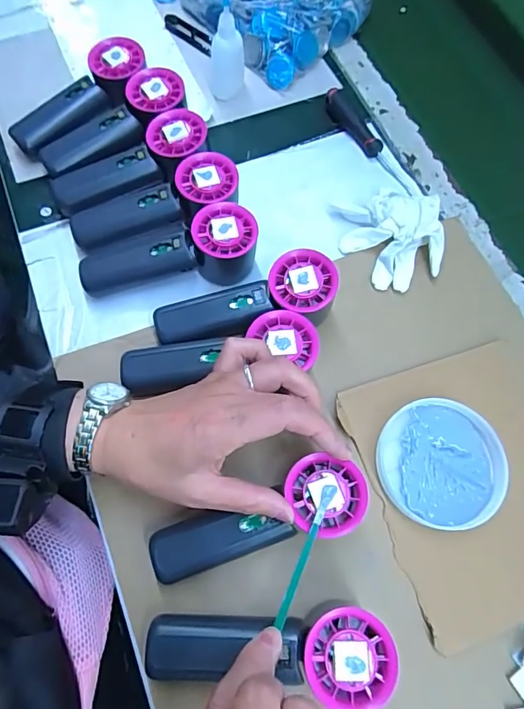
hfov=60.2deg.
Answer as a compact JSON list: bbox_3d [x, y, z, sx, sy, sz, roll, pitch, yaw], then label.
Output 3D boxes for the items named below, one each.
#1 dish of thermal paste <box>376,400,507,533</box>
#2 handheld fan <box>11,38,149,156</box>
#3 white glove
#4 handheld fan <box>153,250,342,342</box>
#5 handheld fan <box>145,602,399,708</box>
[{"bbox_3d":[0.147,0.086,0.366,0.101,0.017,0.096,1,69,-2],"label":"dish of thermal paste"},{"bbox_3d":[-0.179,-0.252,0.465,0.056,0.059,0.149,42,73,13],"label":"handheld fan"},{"bbox_3d":[0.124,-0.114,0.435,0.093,0.038,0.101,-8,69,-5],"label":"white glove"},{"bbox_3d":[-0.012,-0.036,0.387,0.154,0.054,0.057,-19,71,-9],"label":"handheld fan"},{"bbox_3d":[0.004,0.199,0.298,0.152,0.056,0.056,-4,69,-4],"label":"handheld fan"}]

